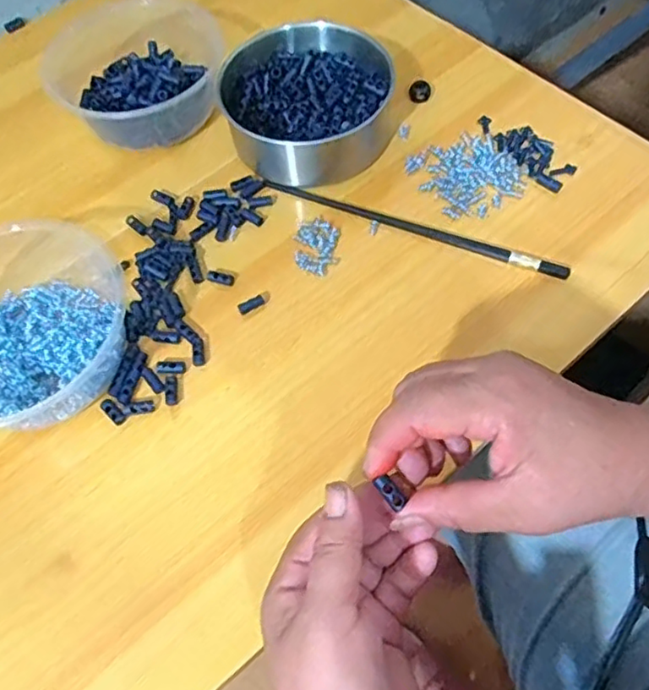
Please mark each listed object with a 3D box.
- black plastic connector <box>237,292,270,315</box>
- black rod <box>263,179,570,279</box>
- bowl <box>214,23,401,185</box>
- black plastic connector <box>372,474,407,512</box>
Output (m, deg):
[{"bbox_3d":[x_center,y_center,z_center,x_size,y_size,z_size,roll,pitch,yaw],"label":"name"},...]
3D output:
[{"bbox_3d":[-0.048,-0.029,0.422,0.025,0.004,0.009,-33,63,-14],"label":"black plastic connector"},{"bbox_3d":[0.062,-0.089,0.443,0.228,0.010,0.011,21,64,15],"label":"black rod"},{"bbox_3d":[-0.012,-0.188,0.471,0.131,0.055,0.114,-3,64,2],"label":"bowl"},{"bbox_3d":[0.030,0.066,0.277,0.007,0.004,0.017,-42,82,-15],"label":"black plastic connector"}]

